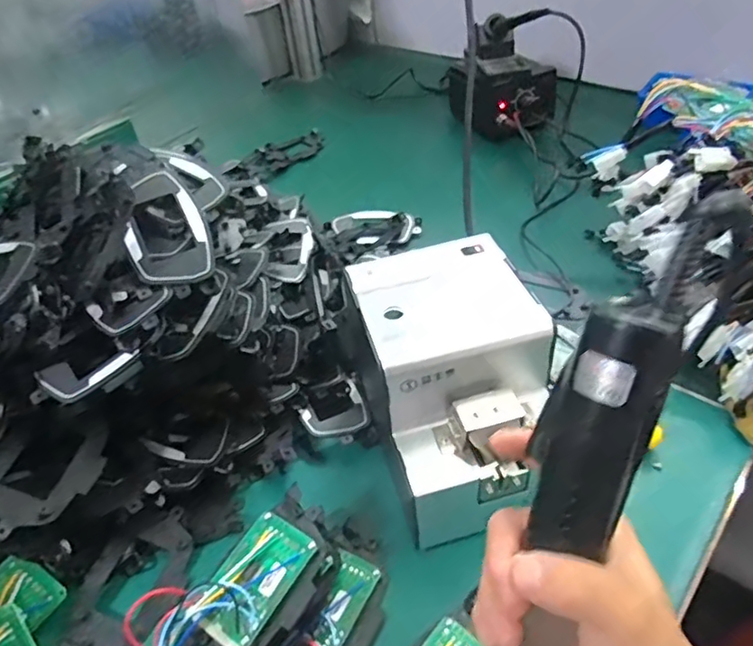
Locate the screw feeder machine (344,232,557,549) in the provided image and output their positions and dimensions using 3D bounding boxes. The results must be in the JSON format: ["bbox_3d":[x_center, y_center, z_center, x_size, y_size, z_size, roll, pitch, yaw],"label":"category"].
[{"bbox_3d":[0.062,0.053,0.448,0.126,0.143,0.183,-13,44,-8],"label":"screw feeder machine"}]

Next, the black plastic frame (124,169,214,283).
[{"bbox_3d":[-0.161,-0.073,0.440,0.060,0.010,0.100,-23,71,-12],"label":"black plastic frame"}]

